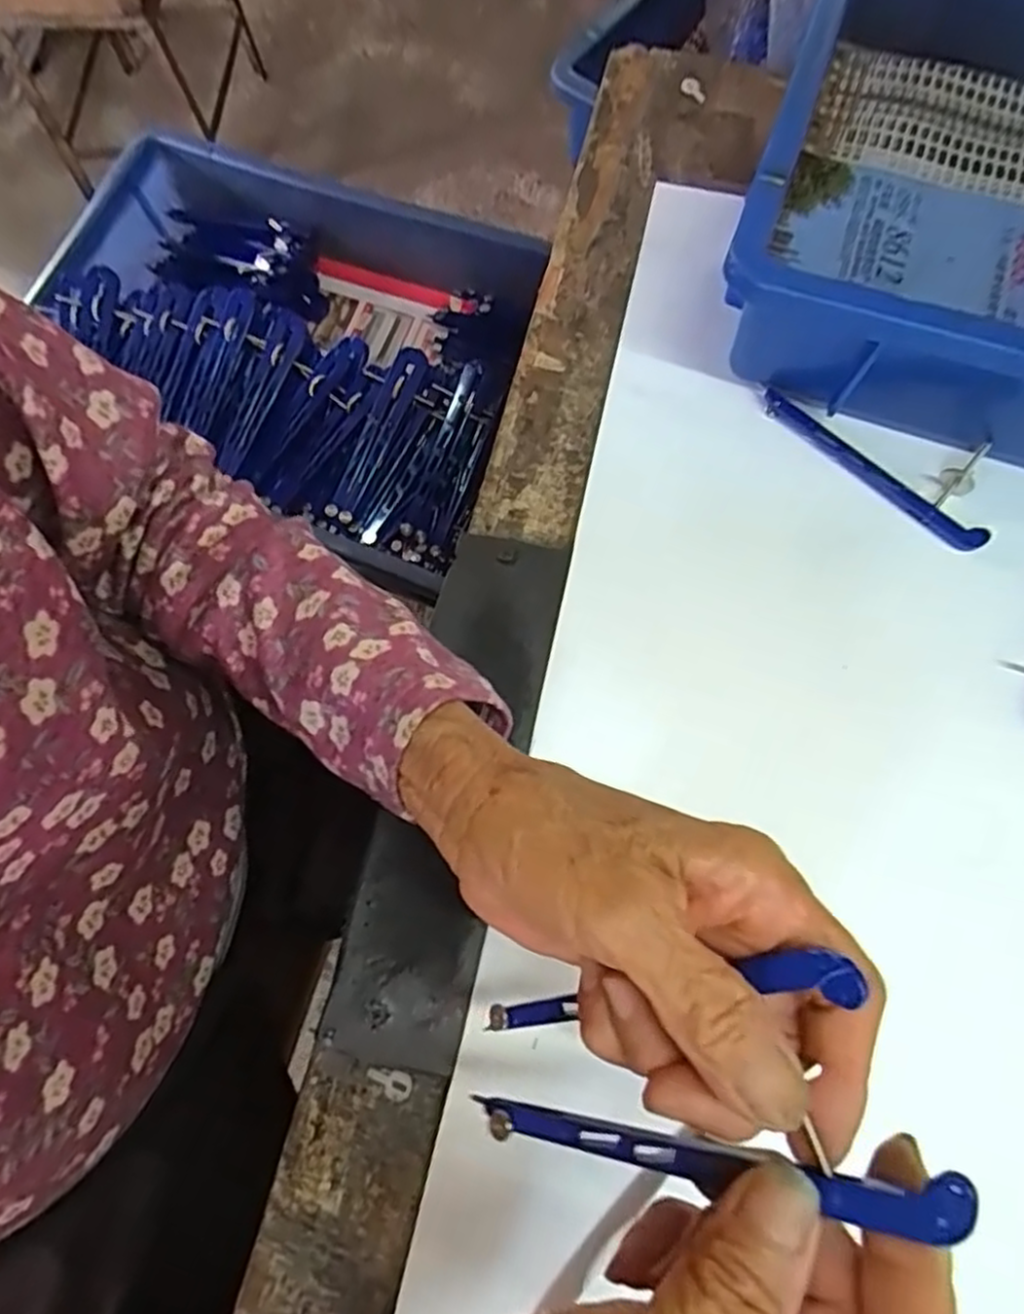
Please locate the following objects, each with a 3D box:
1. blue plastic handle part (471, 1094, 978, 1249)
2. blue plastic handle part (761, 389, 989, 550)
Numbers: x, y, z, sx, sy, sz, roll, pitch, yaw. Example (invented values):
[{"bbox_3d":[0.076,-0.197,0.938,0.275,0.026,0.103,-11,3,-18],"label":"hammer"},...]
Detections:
[{"bbox_3d":[0.043,0.122,0.177,0.119,0.005,0.012,-11,68,33],"label":"blue plastic handle part"},{"bbox_3d":[0.169,-0.088,0.344,0.119,0.007,0.014,39,76,12],"label":"blue plastic handle part"}]

